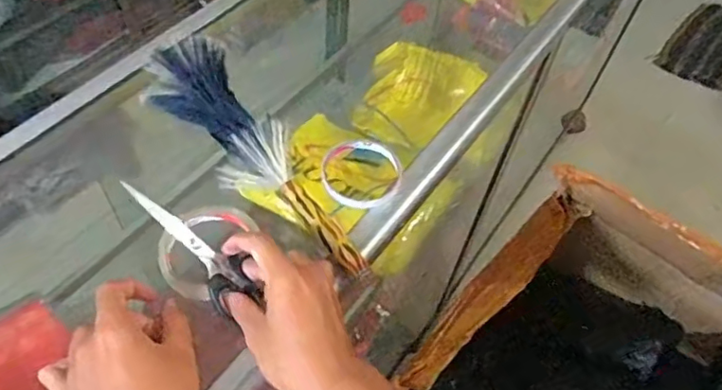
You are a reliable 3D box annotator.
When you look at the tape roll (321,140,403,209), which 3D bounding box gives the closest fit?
[{"bbox_3d":[0.001,-0.024,0.598,0.081,0.017,0.084,1,53,-2],"label":"tape roll"}]

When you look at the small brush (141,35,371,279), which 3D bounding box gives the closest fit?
[{"bbox_3d":[-0.098,-0.046,0.568,0.078,0.054,0.310,-36,63,-26],"label":"small brush"}]

